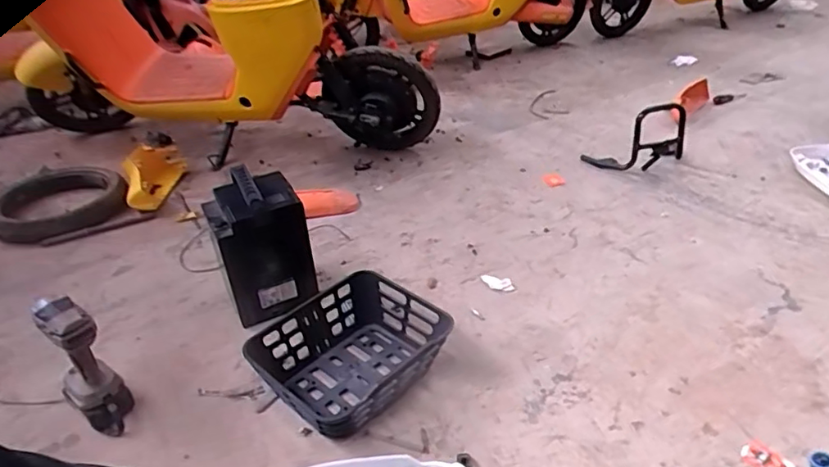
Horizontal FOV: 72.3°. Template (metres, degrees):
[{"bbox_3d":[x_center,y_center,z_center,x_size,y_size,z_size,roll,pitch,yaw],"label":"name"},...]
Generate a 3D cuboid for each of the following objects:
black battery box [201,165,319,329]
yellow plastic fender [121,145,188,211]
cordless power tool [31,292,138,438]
[{"bbox_3d":[-0.300,0.029,1.130,0.166,0.274,0.147,-20,38,-24],"label":"black battery box"},{"bbox_3d":[-0.704,-0.161,1.527,0.119,0.124,0.222,-6,33,-9],"label":"yellow plastic fender"},{"bbox_3d":[-0.537,0.220,0.930,0.083,0.257,0.095,-27,41,-32],"label":"cordless power tool"}]

